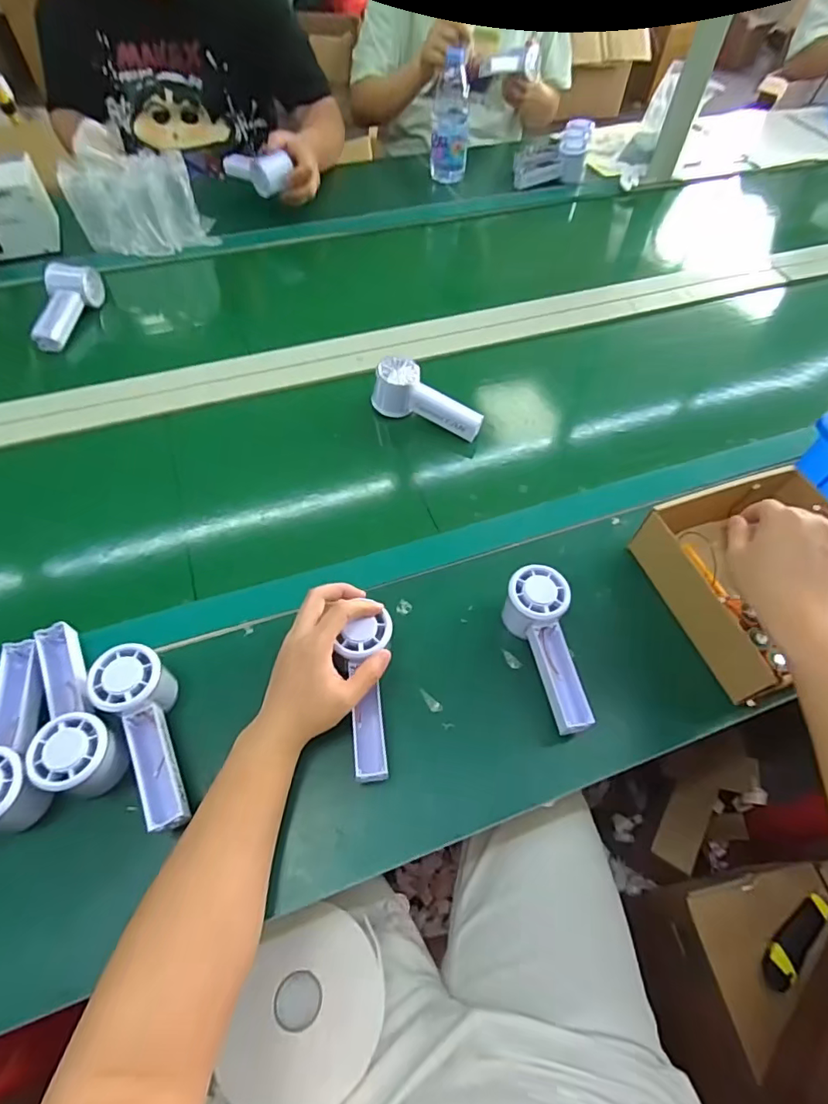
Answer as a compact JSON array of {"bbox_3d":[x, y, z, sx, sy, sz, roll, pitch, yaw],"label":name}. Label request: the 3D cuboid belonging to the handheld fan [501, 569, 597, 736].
[{"bbox_3d":[0.127,0.093,0.509,0.054,0.064,0.153,-10,70,-7],"label":"handheld fan"}]

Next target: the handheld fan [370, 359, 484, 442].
[{"bbox_3d":[0.022,-0.199,0.687,0.149,0.063,0.045,23,60,14],"label":"handheld fan"}]

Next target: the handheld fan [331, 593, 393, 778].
[{"bbox_3d":[-0.040,0.125,0.461,0.046,0.031,0.135,-3,73,-3],"label":"handheld fan"}]

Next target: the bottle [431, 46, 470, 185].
[{"bbox_3d":[0.072,-0.845,1.037,0.071,0.187,0.067,5,57,3],"label":"bottle"}]

